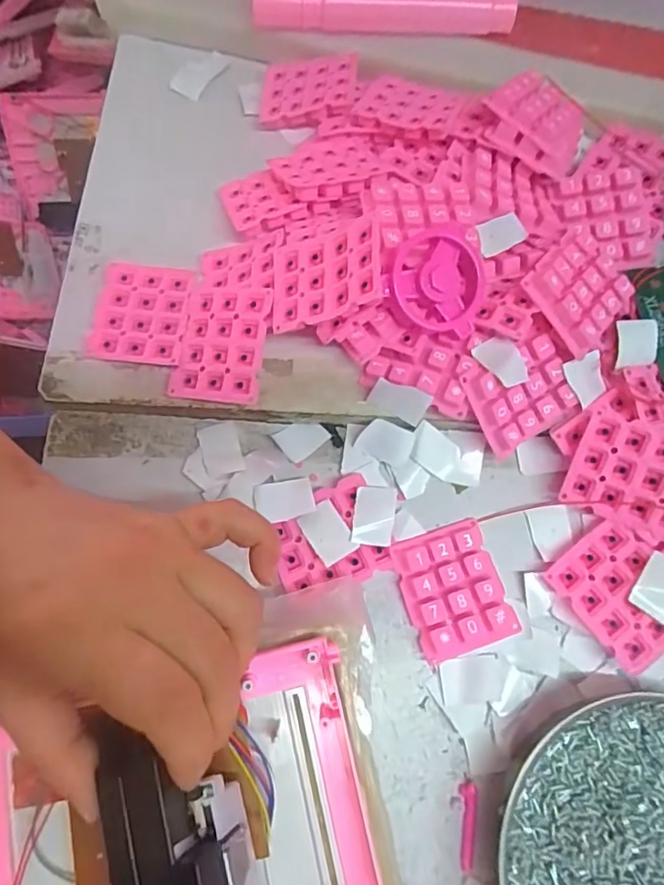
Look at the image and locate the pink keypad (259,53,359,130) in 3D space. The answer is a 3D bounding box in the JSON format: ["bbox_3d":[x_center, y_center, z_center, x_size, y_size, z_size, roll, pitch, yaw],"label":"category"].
[{"bbox_3d":[-0.015,-0.221,0.345,0.058,0.013,0.044,2,73,11],"label":"pink keypad"}]

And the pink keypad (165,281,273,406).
[{"bbox_3d":[-0.058,-0.052,0.283,0.049,0.006,0.062,6,82,19],"label":"pink keypad"}]

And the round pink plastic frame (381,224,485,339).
[{"bbox_3d":[0.053,-0.081,0.269,0.050,0.018,0.053,20,86,-16],"label":"round pink plastic frame"}]

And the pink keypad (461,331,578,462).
[{"bbox_3d":[0.097,-0.023,0.281,0.052,0.011,0.051,-22,100,-11],"label":"pink keypad"}]

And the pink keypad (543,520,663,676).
[{"bbox_3d":[0.141,0.074,0.264,0.046,0.012,0.059,-37,77,-10],"label":"pink keypad"}]

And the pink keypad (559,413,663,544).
[{"bbox_3d":[0.150,0.017,0.268,0.059,0.004,0.050,23,102,21],"label":"pink keypad"}]

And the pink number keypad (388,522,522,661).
[{"bbox_3d":[0.061,0.072,0.269,0.048,0.005,0.059,-18,74,-6],"label":"pink number keypad"}]

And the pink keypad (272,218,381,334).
[{"bbox_3d":[-0.003,-0.082,0.268,0.058,0.005,0.049,-9,67,28],"label":"pink keypad"}]

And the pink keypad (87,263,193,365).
[{"bbox_3d":[-0.103,-0.070,0.298,0.050,0.007,0.057,8,73,2],"label":"pink keypad"}]

